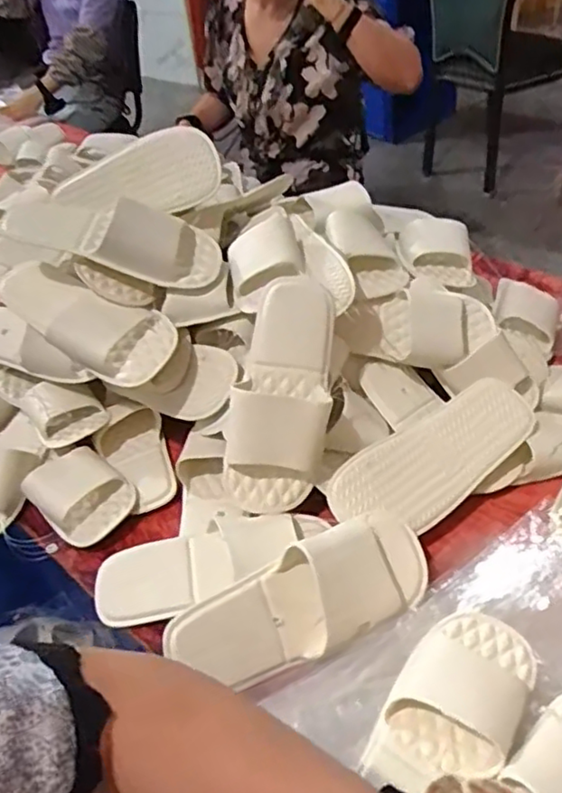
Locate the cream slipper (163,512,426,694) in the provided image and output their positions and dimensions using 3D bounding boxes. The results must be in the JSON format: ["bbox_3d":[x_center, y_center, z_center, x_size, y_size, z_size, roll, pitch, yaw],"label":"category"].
[{"bbox_3d":[0.029,0.201,0.631,0.271,0.059,0.105,-24,87,-20],"label":"cream slipper"}]

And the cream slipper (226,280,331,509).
[{"bbox_3d":[0.001,-0.006,0.749,0.116,0.064,0.275,7,80,16],"label":"cream slipper"}]

